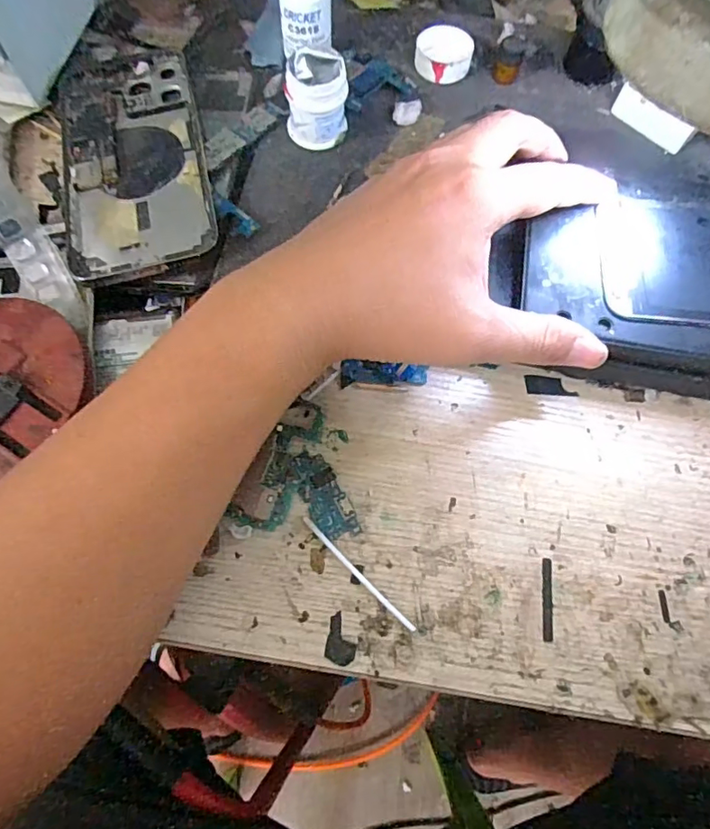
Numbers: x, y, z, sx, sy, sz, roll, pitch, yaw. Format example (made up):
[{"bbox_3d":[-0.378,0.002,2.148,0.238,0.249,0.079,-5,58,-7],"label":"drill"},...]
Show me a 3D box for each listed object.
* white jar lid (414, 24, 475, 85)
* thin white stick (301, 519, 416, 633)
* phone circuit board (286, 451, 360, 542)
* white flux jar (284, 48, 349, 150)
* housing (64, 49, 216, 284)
[{"bbox_3d":[0.055,-0.220,0.329,0.035,0.013,0.032,1,69,-1],"label":"white jar lid"},{"bbox_3d":[0.001,0.074,0.248,0.070,0.004,0.004,43,74,14],"label":"thin white stick"},{"bbox_3d":[-0.015,0.039,0.259,0.020,0.004,0.046,-29,73,-12],"label":"phone circuit board"},{"bbox_3d":[-0.021,-0.172,0.295,0.033,0.036,0.031,-1,69,-2],"label":"white flux jar"},{"bbox_3d":[-0.124,-0.146,0.298,0.076,0.007,0.156,-13,70,-6],"label":"housing"}]

